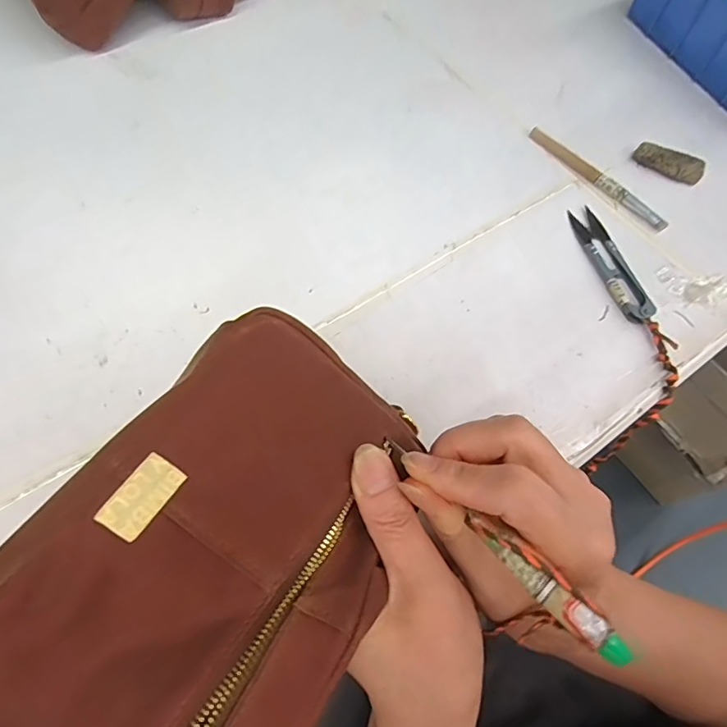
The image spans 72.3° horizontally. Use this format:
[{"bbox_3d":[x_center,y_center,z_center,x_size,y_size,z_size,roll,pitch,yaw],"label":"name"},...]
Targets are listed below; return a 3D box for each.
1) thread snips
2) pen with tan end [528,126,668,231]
[{"bbox_3d":[0.174,-0.072,0.352,0.022,0.008,0.100,-9,63,-8],"label":"thread snips"},{"bbox_3d":[0.179,-0.145,0.384,0.010,0.007,0.127,-36,70,-20],"label":"pen with tan end"}]

